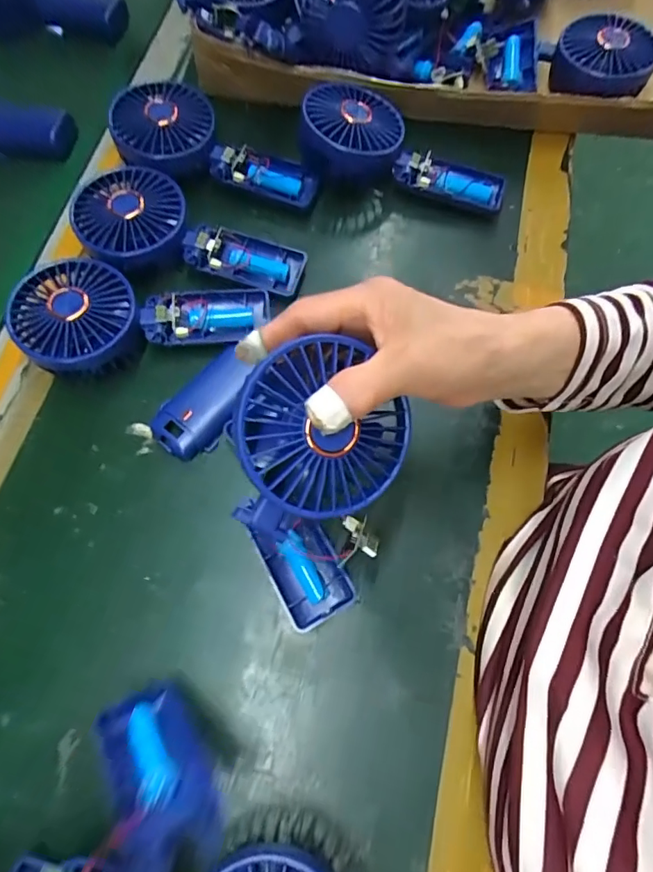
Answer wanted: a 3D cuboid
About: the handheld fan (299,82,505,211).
[{"bbox_3d":[0.067,-0.245,0.427,0.180,0.061,0.086,13,72,6],"label":"handheld fan"}]

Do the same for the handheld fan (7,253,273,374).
[{"bbox_3d":[-0.136,-0.090,0.374,0.178,0.034,0.086,-5,70,-18],"label":"handheld fan"}]

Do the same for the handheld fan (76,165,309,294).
[{"bbox_3d":[-0.109,-0.158,0.398,0.184,0.029,0.088,18,72,-6],"label":"handheld fan"}]

